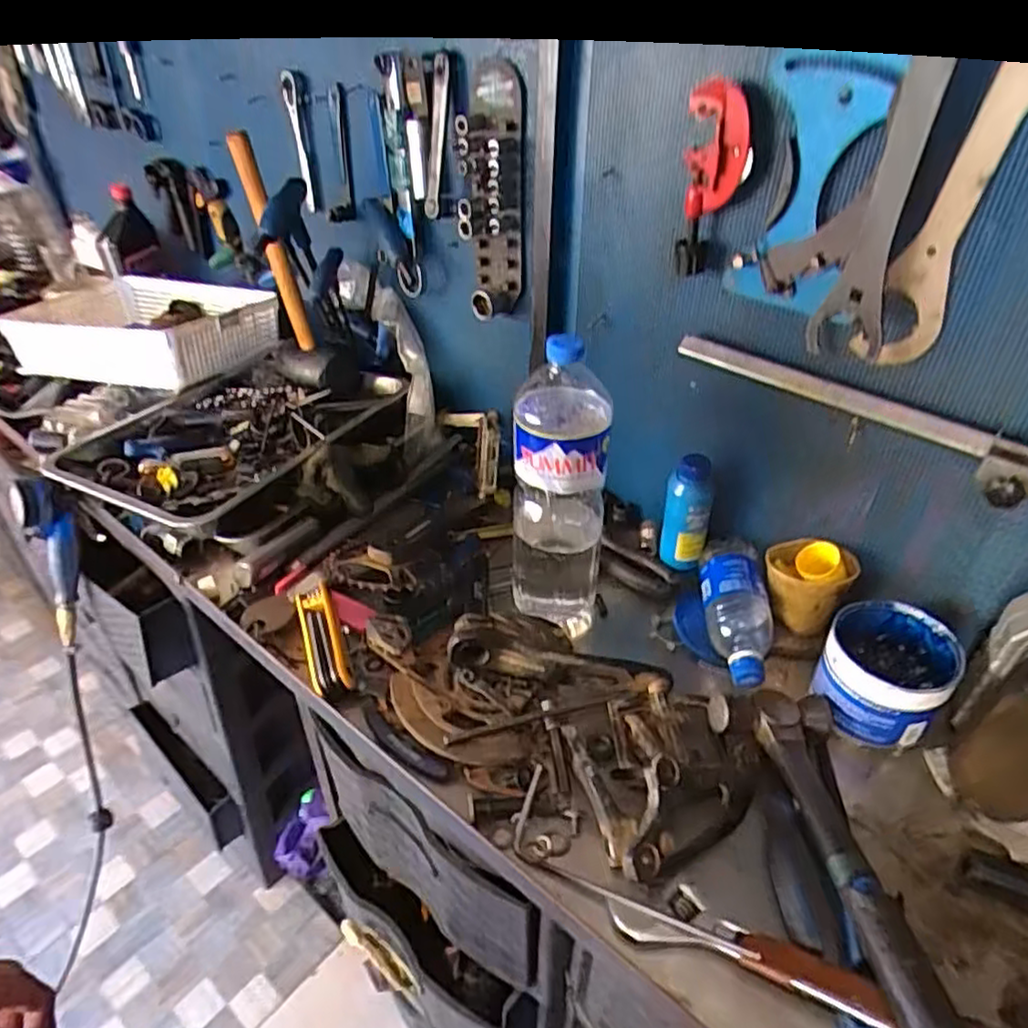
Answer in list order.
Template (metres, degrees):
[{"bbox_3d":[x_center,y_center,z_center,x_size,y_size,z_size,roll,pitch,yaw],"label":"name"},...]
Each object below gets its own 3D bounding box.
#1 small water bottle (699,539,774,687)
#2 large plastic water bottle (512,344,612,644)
[{"bbox_3d":[0.227,0.097,0.706,0.070,0.058,0.165,2,54,3],"label":"small water bottle"},{"bbox_3d":[0.044,-0.030,0.672,0.088,0.299,0.106,1,37,1],"label":"large plastic water bottle"}]

